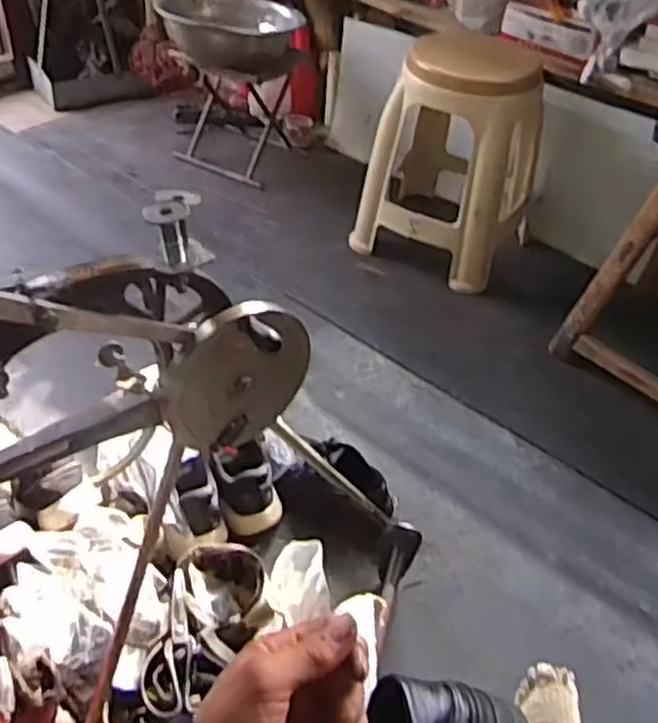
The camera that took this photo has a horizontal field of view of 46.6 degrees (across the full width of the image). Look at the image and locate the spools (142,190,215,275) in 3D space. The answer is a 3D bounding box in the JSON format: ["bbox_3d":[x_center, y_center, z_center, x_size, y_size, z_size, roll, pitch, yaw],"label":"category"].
[{"bbox_3d":[-0.133,-0.115,0.670,0.055,0.060,0.052,-11,44,-17],"label":"spools"}]

